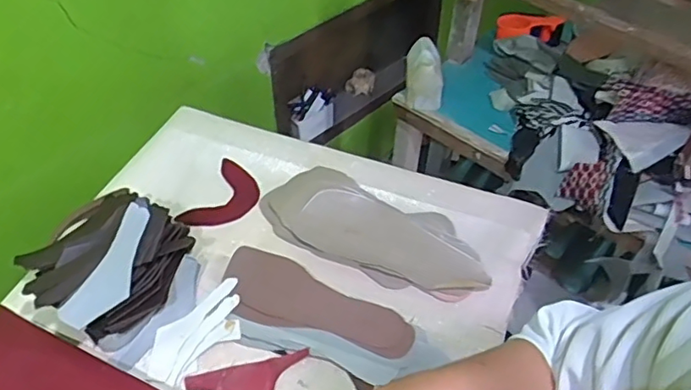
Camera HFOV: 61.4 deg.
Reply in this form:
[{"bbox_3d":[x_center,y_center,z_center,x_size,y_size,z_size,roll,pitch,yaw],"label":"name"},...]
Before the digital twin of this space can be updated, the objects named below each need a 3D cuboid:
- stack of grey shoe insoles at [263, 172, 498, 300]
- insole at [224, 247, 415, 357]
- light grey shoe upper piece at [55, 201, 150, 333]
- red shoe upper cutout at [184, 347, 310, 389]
[{"bbox_3d":[0.037,0.044,0.805,0.319,0.029,0.131,21,50,19],"label":"stack of grey shoe insoles"},{"bbox_3d":[-0.039,0.135,0.737,0.253,0.006,0.097,14,49,14],"label":"insole"},{"bbox_3d":[-0.264,0.084,0.671,0.054,0.005,0.150,24,67,8],"label":"light grey shoe upper piece"},{"bbox_3d":[-0.110,0.222,0.667,0.139,0.015,0.060,-9,47,-8],"label":"red shoe upper cutout"}]

